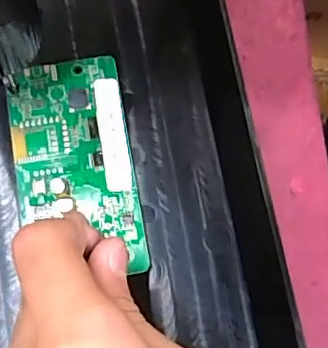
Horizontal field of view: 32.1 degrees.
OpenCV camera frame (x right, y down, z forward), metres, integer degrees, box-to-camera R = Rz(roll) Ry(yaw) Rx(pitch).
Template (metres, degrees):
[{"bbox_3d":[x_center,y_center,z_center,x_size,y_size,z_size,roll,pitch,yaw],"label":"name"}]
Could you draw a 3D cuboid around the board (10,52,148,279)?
[{"bbox_3d":[-0.037,-0.005,0.236,0.048,0.006,0.090,-9,75,-3],"label":"board"}]

